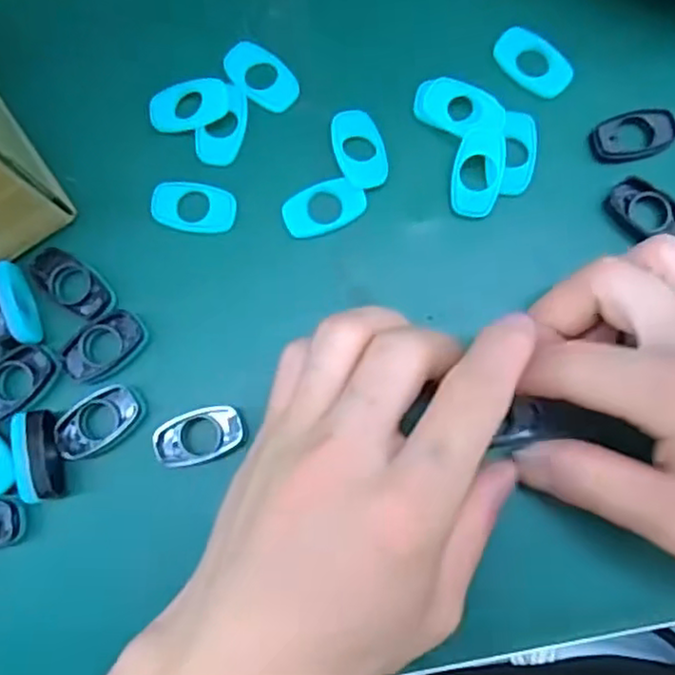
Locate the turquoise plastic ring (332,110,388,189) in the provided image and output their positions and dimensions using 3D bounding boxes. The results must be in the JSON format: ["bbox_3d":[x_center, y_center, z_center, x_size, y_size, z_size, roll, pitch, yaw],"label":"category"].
[{"bbox_3d":[0.009,-0.074,0.262,0.019,0.004,0.032,-15,82,0],"label":"turquoise plastic ring"}]

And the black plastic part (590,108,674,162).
[{"bbox_3d":[0.116,-0.079,0.261,0.031,0.005,0.019,-3,82,1],"label":"black plastic part"}]

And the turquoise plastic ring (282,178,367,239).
[{"bbox_3d":[-0.005,-0.051,0.261,0.032,0.004,0.019,-23,82,-2],"label":"turquoise plastic ring"}]

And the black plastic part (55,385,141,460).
[{"bbox_3d":[-0.089,0.031,0.249,0.031,0.006,0.019,-35,82,-3],"label":"black plastic part"}]

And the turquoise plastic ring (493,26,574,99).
[{"bbox_3d":[0.078,-0.110,0.268,0.033,0.005,0.019,40,85,7],"label":"turquoise plastic ring"}]

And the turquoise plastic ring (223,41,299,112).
[{"bbox_3d":[-0.031,-0.105,0.271,0.033,0.006,0.020,42,85,7],"label":"turquoise plastic ring"}]

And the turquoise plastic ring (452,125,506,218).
[{"bbox_3d":[0.054,-0.064,0.257,0.019,0.005,0.034,8,103,1],"label":"turquoise plastic ring"}]

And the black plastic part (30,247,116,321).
[{"bbox_3d":[-0.101,-0.020,0.257,0.037,0.005,0.017,34,84,6],"label":"black plastic part"}]

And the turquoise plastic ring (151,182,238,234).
[{"bbox_3d":[-0.056,-0.051,0.262,0.032,0.004,0.020,10,82,3],"label":"turquoise plastic ring"}]

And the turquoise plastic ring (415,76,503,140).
[{"bbox_3d":[0.047,-0.089,0.261,0.035,0.005,0.023,17,83,4],"label":"turquoise plastic ring"}]

